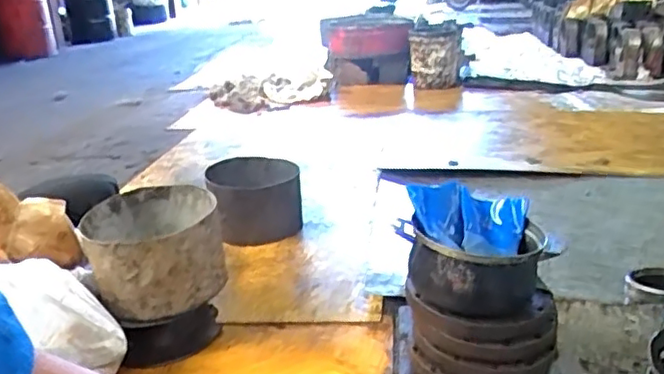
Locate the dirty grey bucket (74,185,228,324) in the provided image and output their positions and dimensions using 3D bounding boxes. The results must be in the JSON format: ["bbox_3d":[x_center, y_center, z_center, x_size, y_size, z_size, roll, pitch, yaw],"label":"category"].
[{"bbox_3d":[-0.390,0.151,1.408,0.286,0.200,0.285,-3,19,1],"label":"dirty grey bucket"}]

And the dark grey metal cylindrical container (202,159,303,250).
[{"bbox_3d":[-0.236,0.040,1.969,0.276,0.206,0.304,-5,20,-6],"label":"dark grey metal cylindrical container"}]

